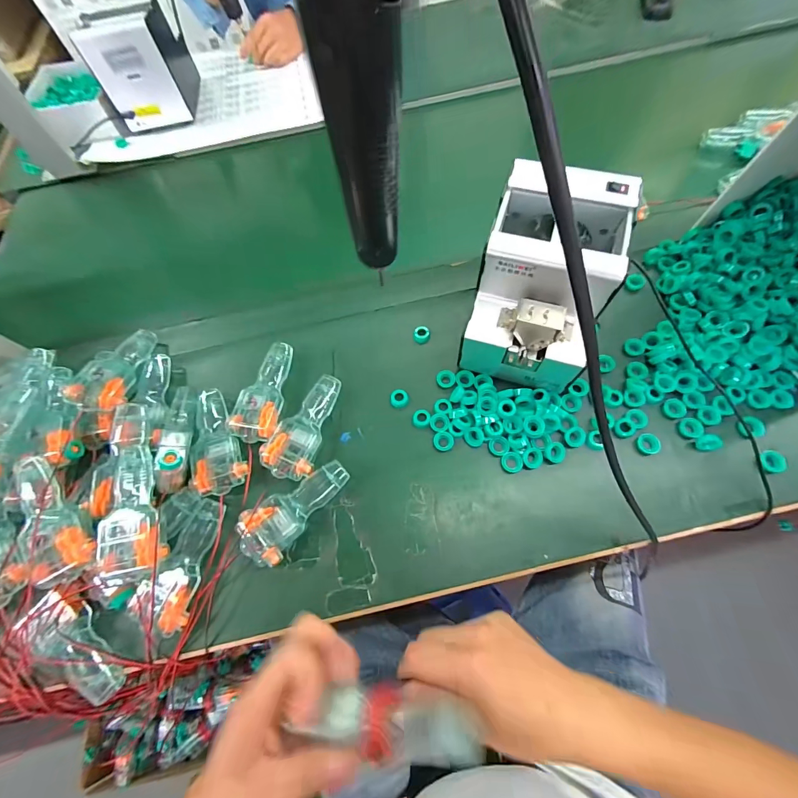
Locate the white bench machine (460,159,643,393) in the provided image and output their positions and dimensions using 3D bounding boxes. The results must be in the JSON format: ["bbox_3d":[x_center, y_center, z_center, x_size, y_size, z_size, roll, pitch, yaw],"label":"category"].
[{"bbox_3d":[0.149,-0.121,0.403,0.126,0.146,0.182,17,70,9],"label":"white bench machine"}]

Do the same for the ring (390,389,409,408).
[{"bbox_3d":[0.001,-0.001,0.445,0.022,0.006,0.023,-1,68,2],"label":"ring"}]

